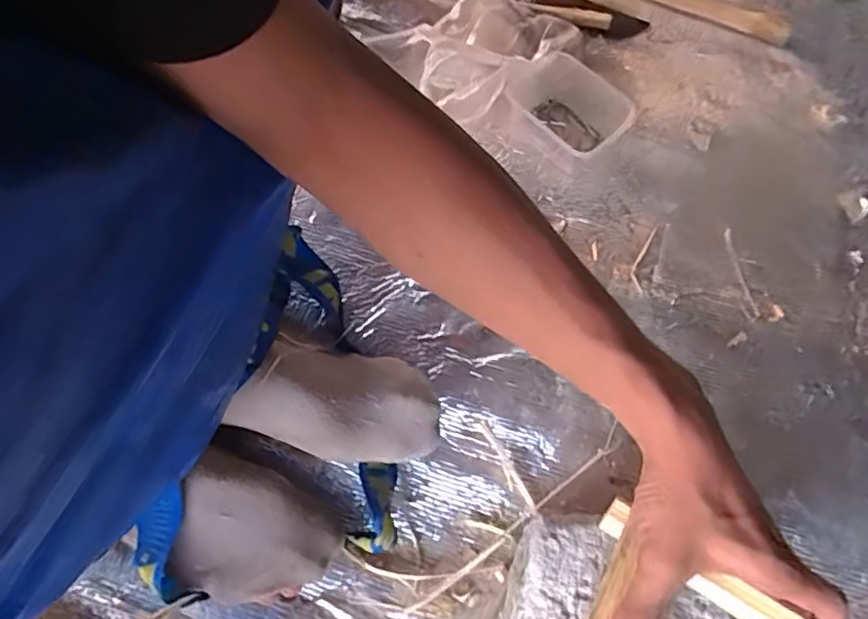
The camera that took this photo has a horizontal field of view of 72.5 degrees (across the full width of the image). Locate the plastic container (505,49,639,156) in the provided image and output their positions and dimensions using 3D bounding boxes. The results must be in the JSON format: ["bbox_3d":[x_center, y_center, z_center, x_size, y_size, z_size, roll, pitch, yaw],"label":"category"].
[{"bbox_3d":[0.119,-0.189,0.552,0.121,0.045,0.075,41,75,15],"label":"plastic container"}]

